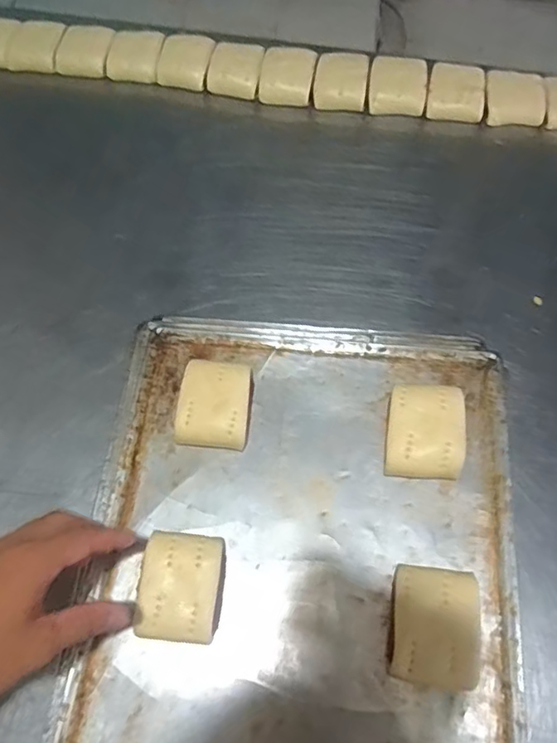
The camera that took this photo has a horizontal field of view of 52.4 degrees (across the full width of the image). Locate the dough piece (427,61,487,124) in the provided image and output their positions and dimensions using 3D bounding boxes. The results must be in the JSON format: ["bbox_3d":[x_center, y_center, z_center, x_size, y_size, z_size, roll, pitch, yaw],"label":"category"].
[{"bbox_3d":[0.217,-0.338,0.691,0.066,0.028,0.074,11,65,8],"label":"dough piece"}]

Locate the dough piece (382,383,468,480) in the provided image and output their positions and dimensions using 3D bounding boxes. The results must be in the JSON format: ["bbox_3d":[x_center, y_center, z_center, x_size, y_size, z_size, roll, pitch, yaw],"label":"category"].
[{"bbox_3d":[0.123,0.050,0.475,0.062,0.026,0.077,5,65,5],"label":"dough piece"}]

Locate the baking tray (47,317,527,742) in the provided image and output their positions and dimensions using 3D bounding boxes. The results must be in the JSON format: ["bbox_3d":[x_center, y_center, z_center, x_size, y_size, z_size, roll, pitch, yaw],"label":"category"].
[{"bbox_3d":[0.013,0.174,0.430,0.326,0.036,0.475,4,65,5],"label":"baking tray"}]

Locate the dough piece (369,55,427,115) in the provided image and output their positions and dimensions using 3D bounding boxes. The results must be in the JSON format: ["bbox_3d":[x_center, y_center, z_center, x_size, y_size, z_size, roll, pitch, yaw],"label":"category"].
[{"bbox_3d":[0.147,-0.352,0.699,0.066,0.030,0.084,9,69,4],"label":"dough piece"}]

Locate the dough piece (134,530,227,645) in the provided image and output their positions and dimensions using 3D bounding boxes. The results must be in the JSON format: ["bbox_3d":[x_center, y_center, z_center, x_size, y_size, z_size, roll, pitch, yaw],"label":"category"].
[{"bbox_3d":[-0.074,0.166,0.437,0.058,0.029,0.076,5,65,5],"label":"dough piece"}]

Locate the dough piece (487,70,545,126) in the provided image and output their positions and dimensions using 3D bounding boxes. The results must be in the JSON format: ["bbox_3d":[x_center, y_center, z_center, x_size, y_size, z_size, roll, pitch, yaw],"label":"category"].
[{"bbox_3d":[0.284,-0.328,0.685,0.068,0.030,0.068,2,65,3],"label":"dough piece"}]

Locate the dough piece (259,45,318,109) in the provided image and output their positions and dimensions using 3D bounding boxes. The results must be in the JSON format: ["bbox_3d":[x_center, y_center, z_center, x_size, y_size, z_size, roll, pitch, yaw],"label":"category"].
[{"bbox_3d":[0.014,-0.371,0.712,0.064,0.030,0.078,10,69,4],"label":"dough piece"}]

